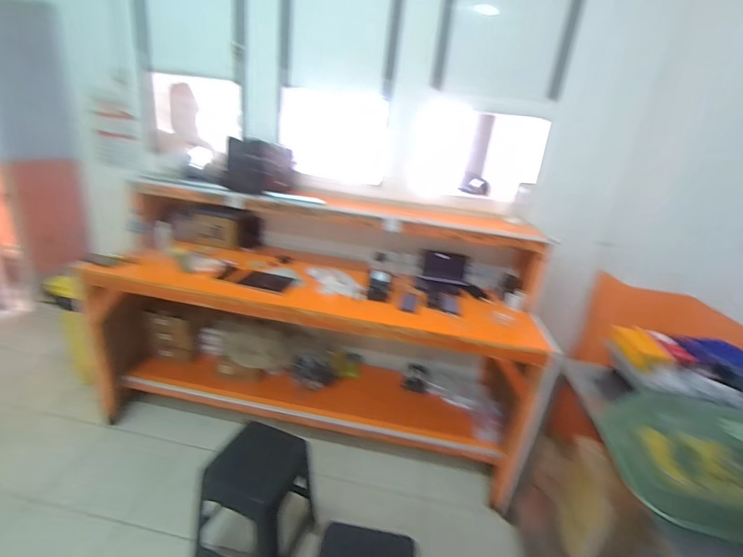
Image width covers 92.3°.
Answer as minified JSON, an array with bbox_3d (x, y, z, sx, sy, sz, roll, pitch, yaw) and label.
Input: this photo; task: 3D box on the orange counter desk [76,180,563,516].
[{"bbox_3d":[-0.260,0.208,1.868,2.026,1.129,0.774,10,22,6],"label":"orange counter desk"}]

